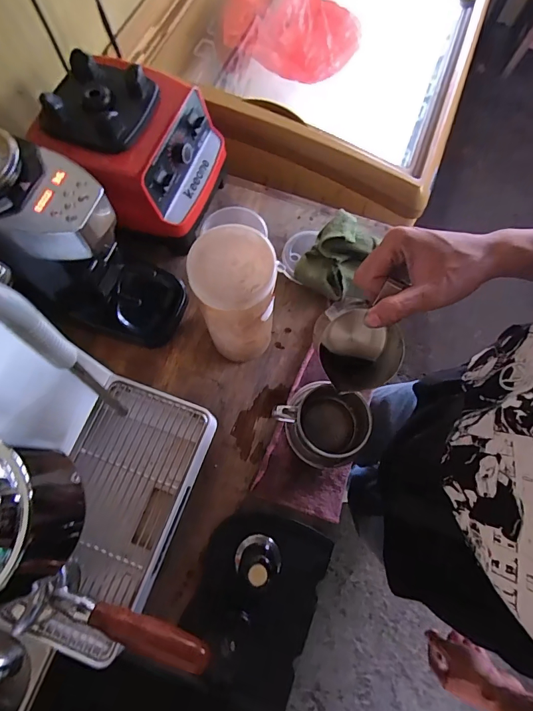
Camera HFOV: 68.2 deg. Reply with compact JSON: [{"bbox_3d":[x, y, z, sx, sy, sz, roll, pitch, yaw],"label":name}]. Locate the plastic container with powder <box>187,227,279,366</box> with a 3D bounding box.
[{"bbox_3d":[-0.035,-0.062,0.497,0.086,0.204,0.086,15,71,4],"label":"plastic container with powder"}]

